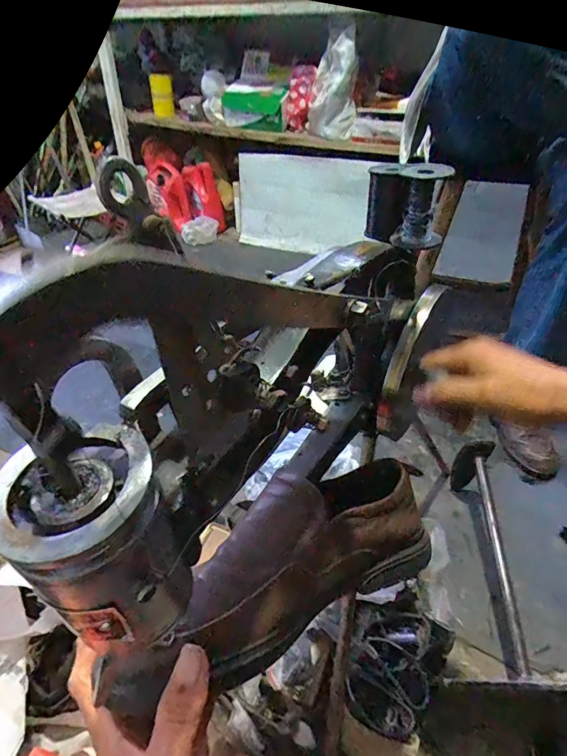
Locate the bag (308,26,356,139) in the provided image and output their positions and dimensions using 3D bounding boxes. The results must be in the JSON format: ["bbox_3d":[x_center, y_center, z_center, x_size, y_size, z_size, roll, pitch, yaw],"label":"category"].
[{"bbox_3d":[0.156,-0.837,1.230,0.129,0.337,0.087,-4,72,-4],"label":"bag"}]

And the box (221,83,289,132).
[{"bbox_3d":[-0.094,-0.889,1.397,0.229,0.127,0.055,10,41,13],"label":"box"}]

